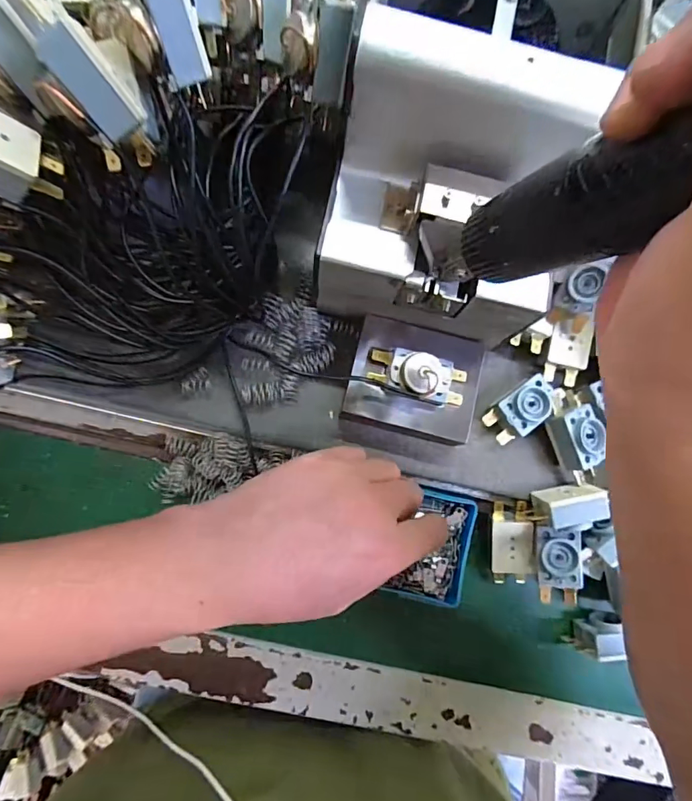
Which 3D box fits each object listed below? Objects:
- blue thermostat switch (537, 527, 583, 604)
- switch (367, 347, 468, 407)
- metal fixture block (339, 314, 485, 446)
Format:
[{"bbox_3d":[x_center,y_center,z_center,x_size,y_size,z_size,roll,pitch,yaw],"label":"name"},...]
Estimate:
[{"bbox_3d":[0.139,0.107,0.302,0.027,0.018,0.047,-4,82,15],"label":"blue thermostat switch"},{"bbox_3d":[0.045,-0.013,0.281,0.059,0.020,0.028,14,81,-4],"label":"switch"},{"bbox_3d":[0.042,-0.012,0.300,0.080,0.025,0.069,14,81,-4],"label":"metal fixture block"}]

